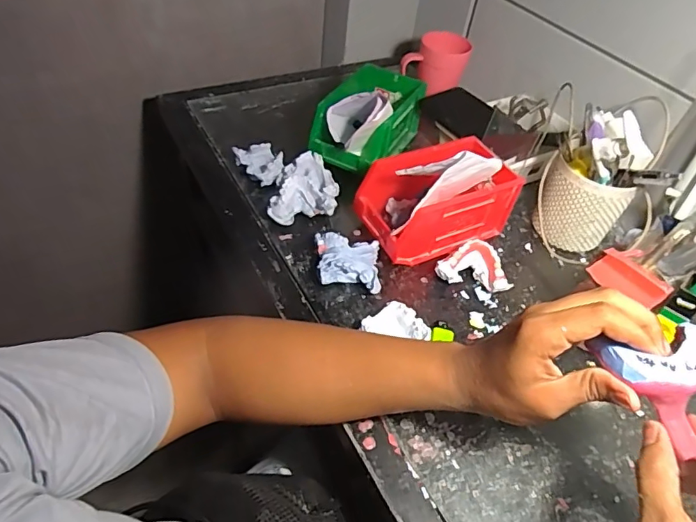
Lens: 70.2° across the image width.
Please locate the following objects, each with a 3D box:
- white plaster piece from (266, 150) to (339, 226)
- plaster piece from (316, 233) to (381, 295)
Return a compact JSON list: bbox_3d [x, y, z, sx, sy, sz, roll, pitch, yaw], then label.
[{"bbox_3d":[-0.054,-0.090,0.632,0.079,0.037,0.108,6,48,-1],"label":"white plaster piece"},{"bbox_3d":[-0.001,0.003,0.559,0.074,0.028,0.063,7,48,-1],"label":"plaster piece"}]

